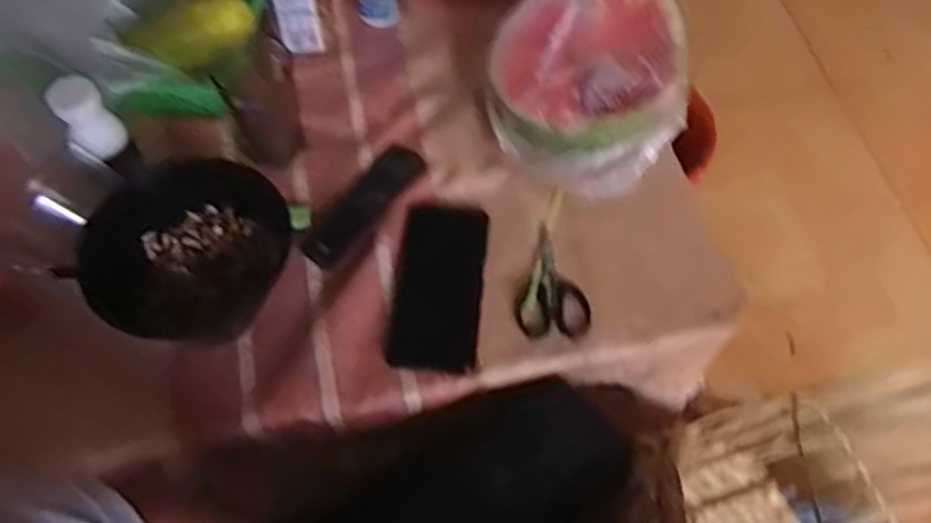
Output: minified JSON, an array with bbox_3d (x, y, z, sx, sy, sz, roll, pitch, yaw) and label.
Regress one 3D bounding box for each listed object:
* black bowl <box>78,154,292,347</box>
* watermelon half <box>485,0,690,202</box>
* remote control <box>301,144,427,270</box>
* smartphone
[{"bbox_3d":[-0.242,-0.008,0.648,0.155,0.054,0.168,27,64,14],"label":"black bowl"},{"bbox_3d":[0.108,-0.169,0.676,0.168,0.138,0.162,-1,61,-1],"label":"watermelon half"},{"bbox_3d":[-0.098,-0.056,0.709,0.044,0.013,0.151,34,66,17],"label":"remote control"},{"bbox_3d":[-0.023,0.022,0.668,0.076,0.011,0.164,6,61,3],"label":"smartphone"}]

